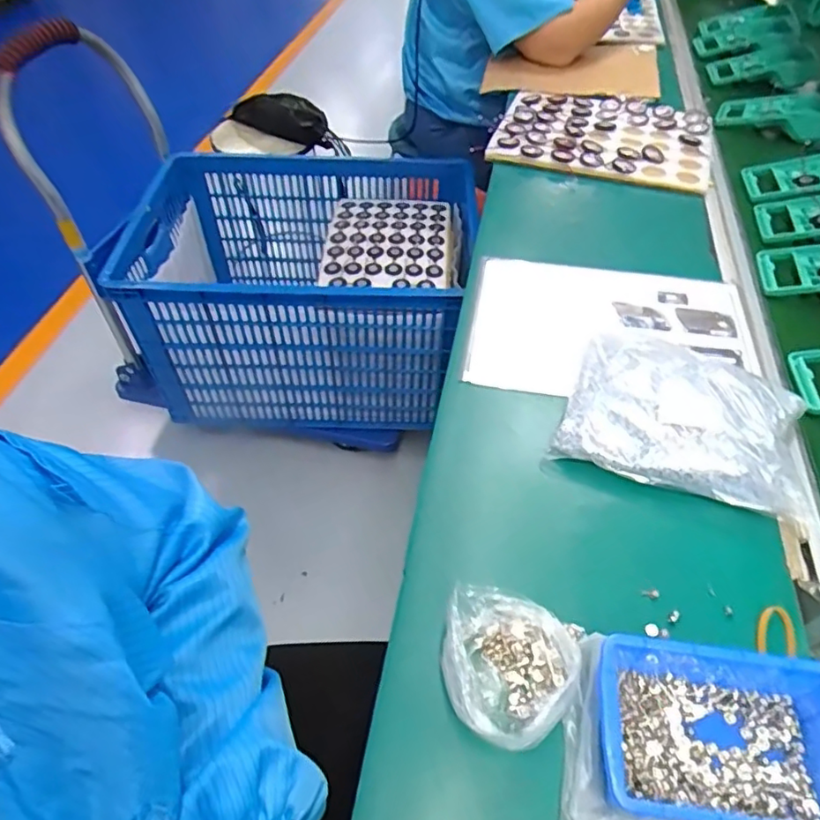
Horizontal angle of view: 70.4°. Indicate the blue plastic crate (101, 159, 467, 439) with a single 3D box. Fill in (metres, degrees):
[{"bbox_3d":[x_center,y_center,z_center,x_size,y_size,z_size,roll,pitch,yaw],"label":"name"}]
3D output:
[{"bbox_3d":[-0.233,-0.258,1.304,0.690,0.409,0.520,5,50,4],"label":"blue plastic crate"}]

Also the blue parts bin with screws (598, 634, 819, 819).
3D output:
[{"bbox_3d":[0.199,0.205,0.363,0.150,0.052,0.099,9,50,7],"label":"blue parts bin with screws"}]

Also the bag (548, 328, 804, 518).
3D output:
[{"bbox_3d":[0.253,0.002,0.542,0.204,0.045,0.158,16,52,13],"label":"bag"}]

